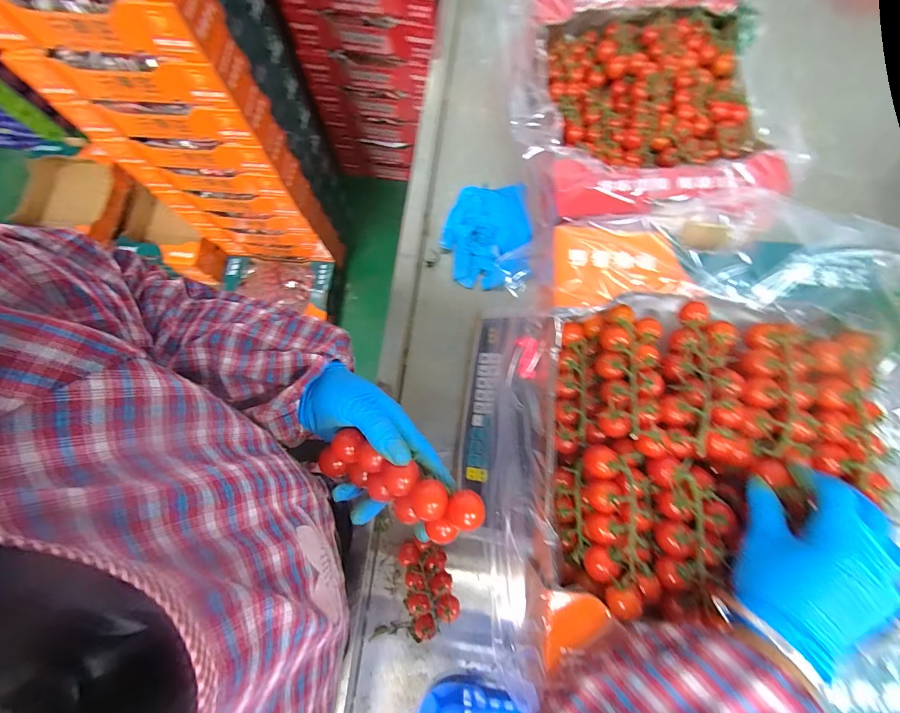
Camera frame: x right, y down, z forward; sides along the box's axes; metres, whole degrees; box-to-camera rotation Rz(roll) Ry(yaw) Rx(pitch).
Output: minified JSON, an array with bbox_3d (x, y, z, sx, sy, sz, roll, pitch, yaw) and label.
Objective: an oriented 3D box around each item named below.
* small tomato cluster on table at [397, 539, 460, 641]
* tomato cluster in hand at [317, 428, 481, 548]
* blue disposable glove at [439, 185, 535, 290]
[{"bbox_3d":[-0.026,0.277,0.457,0.057,0.029,0.102,-16,77,-2],"label":"small tomato cluster on table"},{"bbox_3d":[-0.040,0.093,0.272,0.129,0.031,0.040,18,77,22],"label":"tomato cluster in hand"},{"bbox_3d":[0.055,-0.179,0.570,0.123,0.031,0.155,-8,77,0],"label":"blue disposable glove"}]

